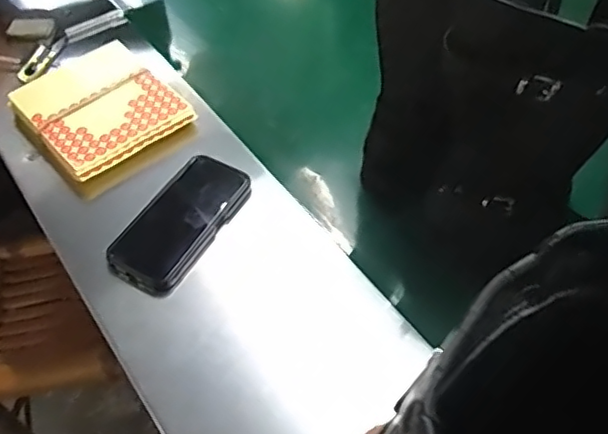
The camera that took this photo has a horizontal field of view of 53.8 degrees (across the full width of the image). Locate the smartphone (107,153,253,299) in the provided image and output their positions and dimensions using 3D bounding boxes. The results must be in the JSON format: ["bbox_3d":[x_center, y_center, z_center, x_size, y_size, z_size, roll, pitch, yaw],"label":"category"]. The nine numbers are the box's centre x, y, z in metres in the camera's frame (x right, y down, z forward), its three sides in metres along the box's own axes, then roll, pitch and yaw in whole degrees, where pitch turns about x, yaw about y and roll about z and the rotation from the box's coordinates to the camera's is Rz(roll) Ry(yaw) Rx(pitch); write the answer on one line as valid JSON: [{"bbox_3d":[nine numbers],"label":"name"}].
[{"bbox_3d":[-0.131,0.002,0.640,0.083,0.012,0.166,25,59,20],"label":"smartphone"}]

